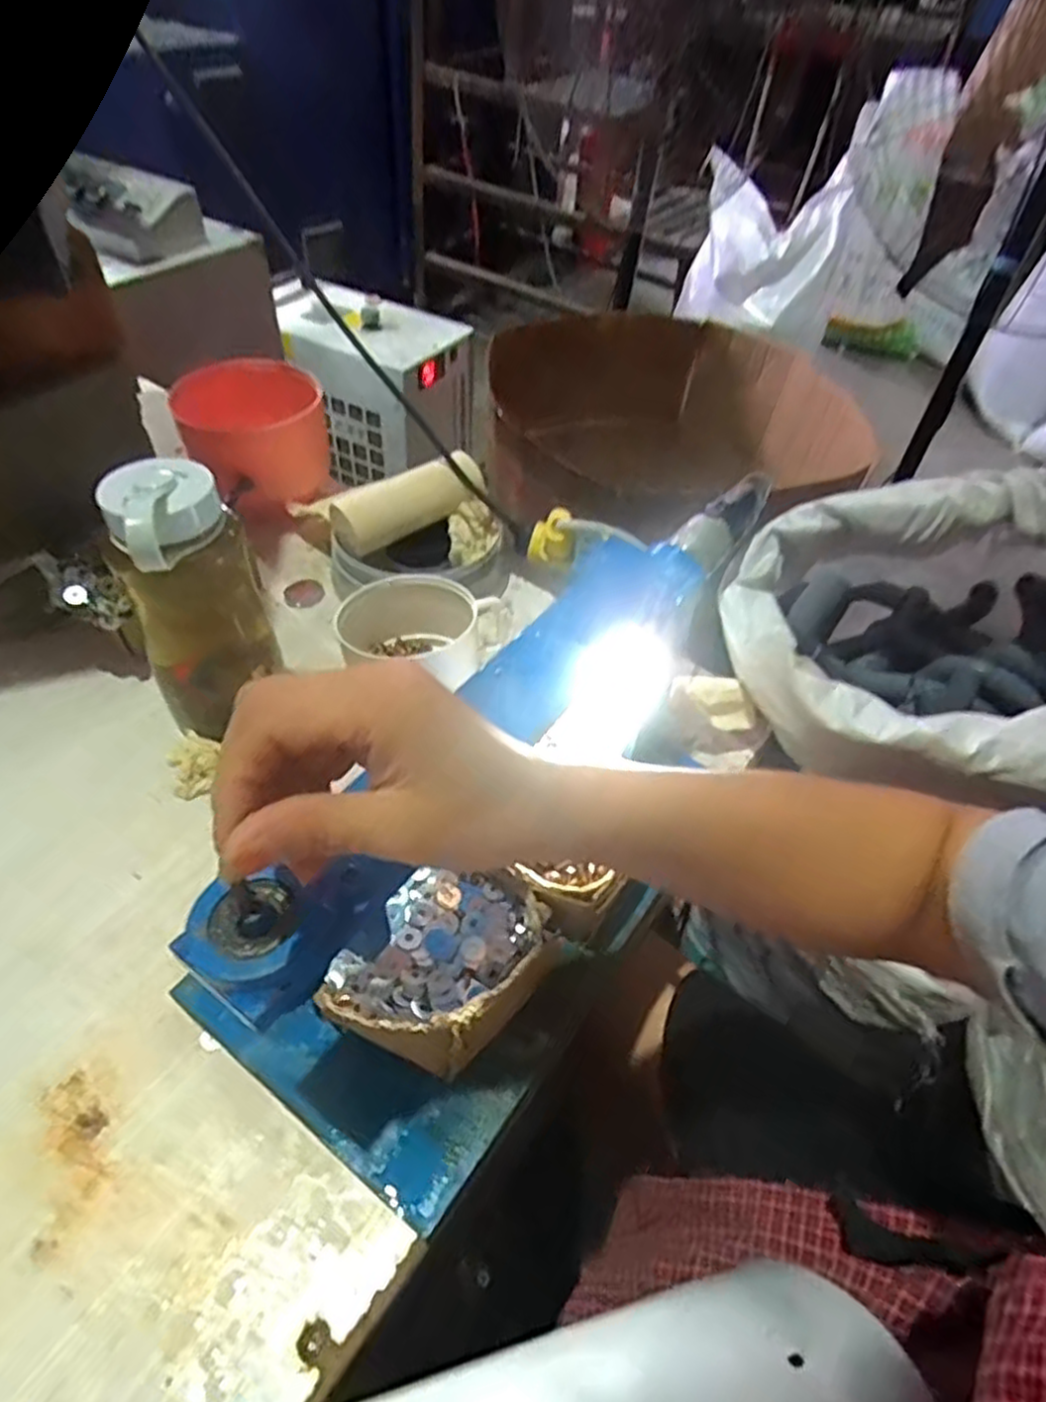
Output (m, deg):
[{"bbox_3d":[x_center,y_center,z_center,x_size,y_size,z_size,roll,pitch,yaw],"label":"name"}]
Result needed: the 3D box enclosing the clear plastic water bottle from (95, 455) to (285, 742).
[{"bbox_3d":[-0.221,-0.060,0.506,0.088,0.198,0.093,-20,53,-20],"label":"clear plastic water bottle"}]

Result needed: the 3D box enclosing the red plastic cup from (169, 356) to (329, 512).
[{"bbox_3d":[-0.268,-0.263,0.741,0.138,0.099,0.149,-11,50,-14],"label":"red plastic cup"}]

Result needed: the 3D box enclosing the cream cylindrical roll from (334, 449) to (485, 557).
[{"bbox_3d":[-0.105,-0.185,0.681,0.147,0.046,0.039,-26,55,-24],"label":"cream cylindrical roll"}]

